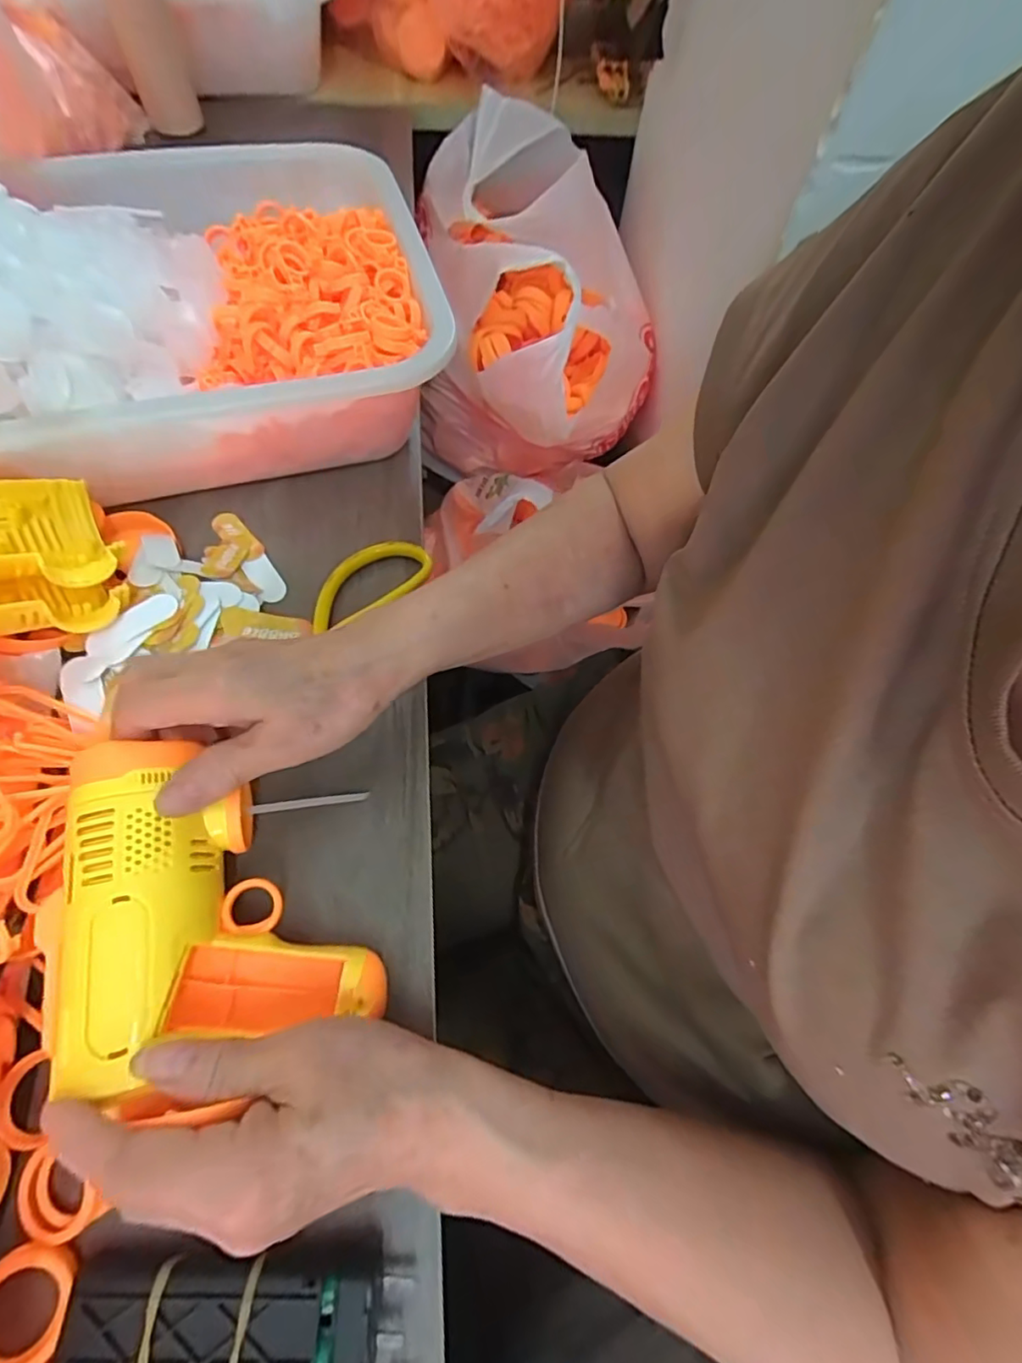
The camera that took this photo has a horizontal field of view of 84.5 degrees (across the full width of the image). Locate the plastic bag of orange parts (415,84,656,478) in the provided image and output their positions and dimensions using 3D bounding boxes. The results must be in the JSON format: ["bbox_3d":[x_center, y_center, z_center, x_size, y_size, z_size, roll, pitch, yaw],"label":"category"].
[{"bbox_3d":[0.028,-0.429,0.670,0.283,0.251,0.338,6,63,-1],"label":"plastic bag of orange parts"}]

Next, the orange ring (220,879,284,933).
[{"bbox_3d":[-0.115,0.100,0.250,0.025,0.004,0.022,1,71,-18],"label":"orange ring"}]

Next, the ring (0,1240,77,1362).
[{"bbox_3d":[-0.174,0.226,0.202,0.031,0.011,0.037,-17,66,-12],"label":"ring"}]

